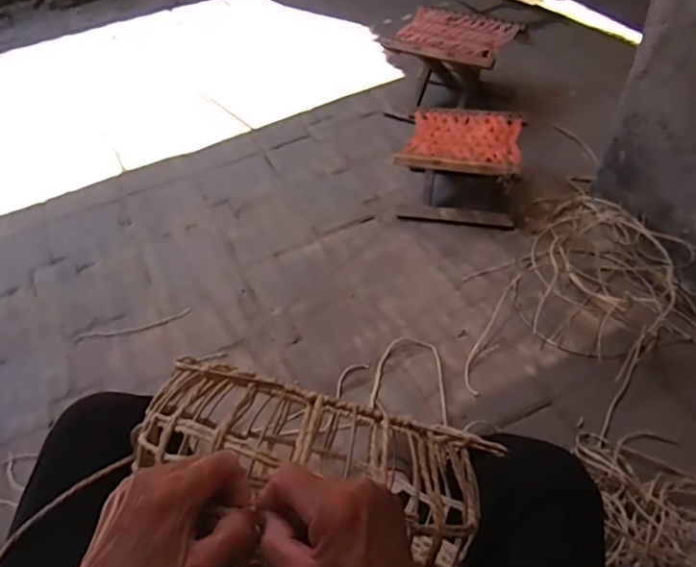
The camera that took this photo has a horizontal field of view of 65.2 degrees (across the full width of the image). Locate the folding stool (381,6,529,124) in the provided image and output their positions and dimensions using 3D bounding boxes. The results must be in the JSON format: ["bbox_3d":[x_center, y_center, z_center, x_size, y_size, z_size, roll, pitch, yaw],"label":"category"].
[{"bbox_3d":[0.314,-0.641,1.640,0.331,0.240,0.299,28,58,26],"label":"folding stool"}]

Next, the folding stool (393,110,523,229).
[{"bbox_3d":[0.289,-0.288,1.355,0.278,0.186,0.240,14,53,16],"label":"folding stool"}]

